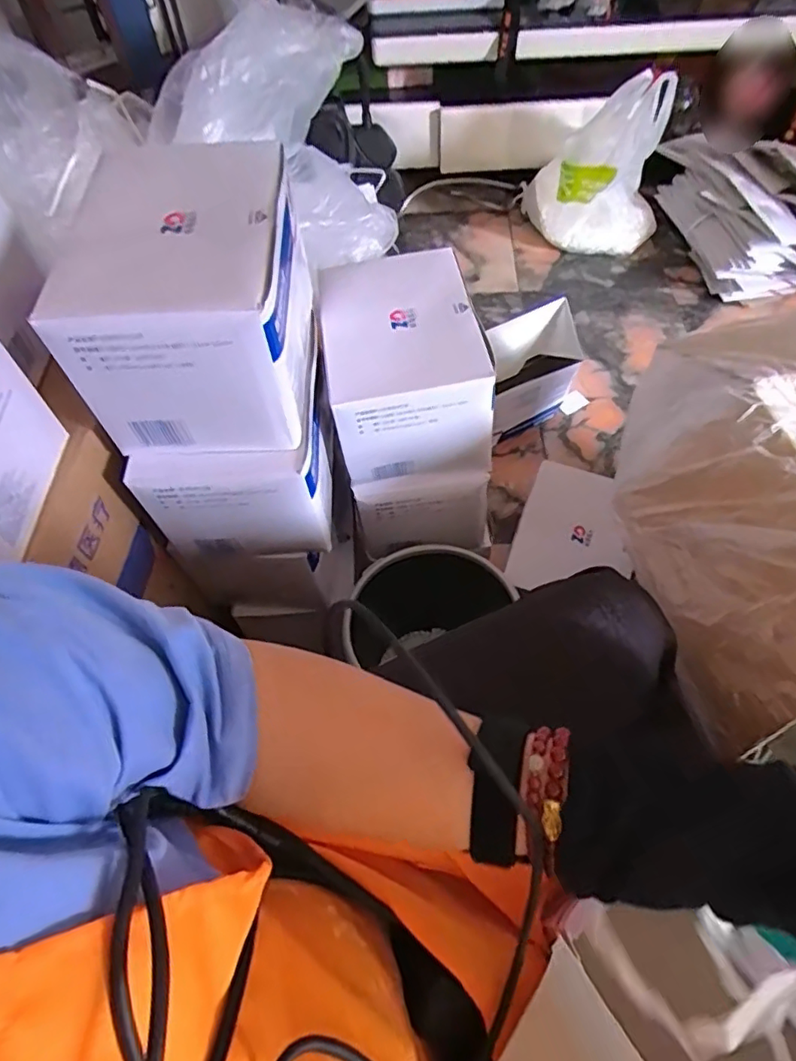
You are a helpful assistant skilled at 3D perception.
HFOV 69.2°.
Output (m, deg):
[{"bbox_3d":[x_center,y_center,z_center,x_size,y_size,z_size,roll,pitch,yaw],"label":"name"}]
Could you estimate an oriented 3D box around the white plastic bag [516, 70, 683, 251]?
[{"bbox_3d":[0.520,-0.948,1.502,0.365,0.367,0.191,10,59,9],"label":"white plastic bag"}]

